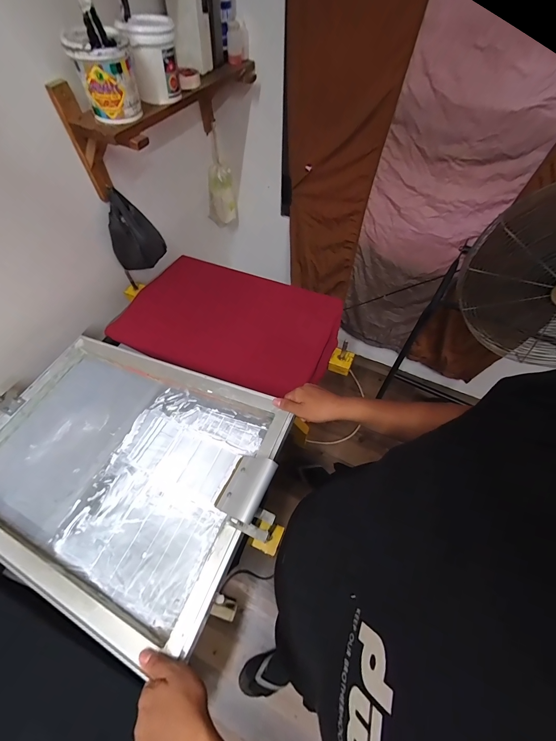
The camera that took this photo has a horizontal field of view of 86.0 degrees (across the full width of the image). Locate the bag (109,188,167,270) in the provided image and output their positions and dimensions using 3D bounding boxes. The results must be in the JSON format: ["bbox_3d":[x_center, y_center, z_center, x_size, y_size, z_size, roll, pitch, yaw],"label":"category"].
[{"bbox_3d":[-0.448,-0.426,0.929,0.137,0.200,0.086,8,58,4],"label":"bag"}]

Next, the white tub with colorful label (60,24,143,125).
[{"bbox_3d":[-0.359,-0.621,0.631,0.111,0.124,0.114,-18,60,-12],"label":"white tub with colorful label"}]

